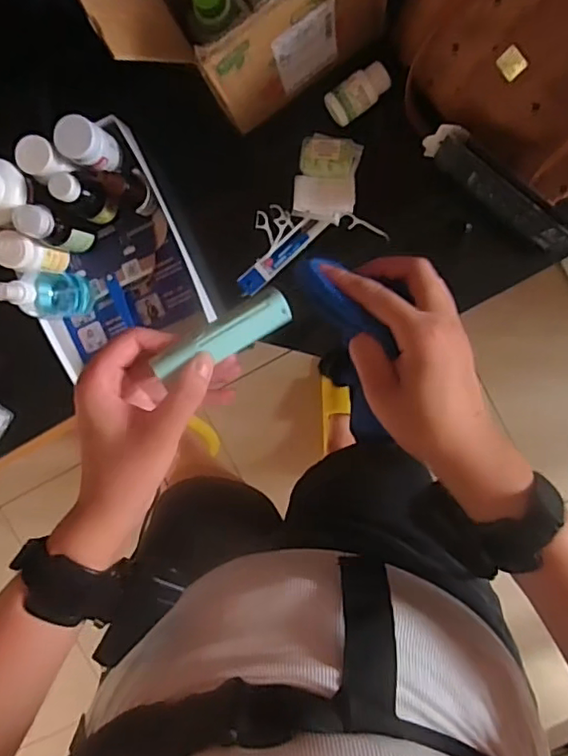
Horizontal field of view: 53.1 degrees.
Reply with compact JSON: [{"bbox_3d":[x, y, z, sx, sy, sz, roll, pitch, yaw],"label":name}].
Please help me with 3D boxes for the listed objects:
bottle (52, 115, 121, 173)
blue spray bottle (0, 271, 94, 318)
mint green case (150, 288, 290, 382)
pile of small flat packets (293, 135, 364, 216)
[{"bbox_3d":[-0.227,-0.271,0.660,0.051,0.060,0.047,1,97,6],"label":"bottle"},{"bbox_3d":[-0.283,-0.099,0.672,0.055,0.143,0.056,1,97,6],"label":"blue spray bottle"},{"bbox_3d":[-0.036,-0.026,0.349,0.086,0.014,0.024,-27,93,-9],"label":"mint green case"},{"bbox_3d":[0.052,-0.245,0.690,0.072,0.023,0.090,9,98,5],"label":"pile of small flat packets"}]

